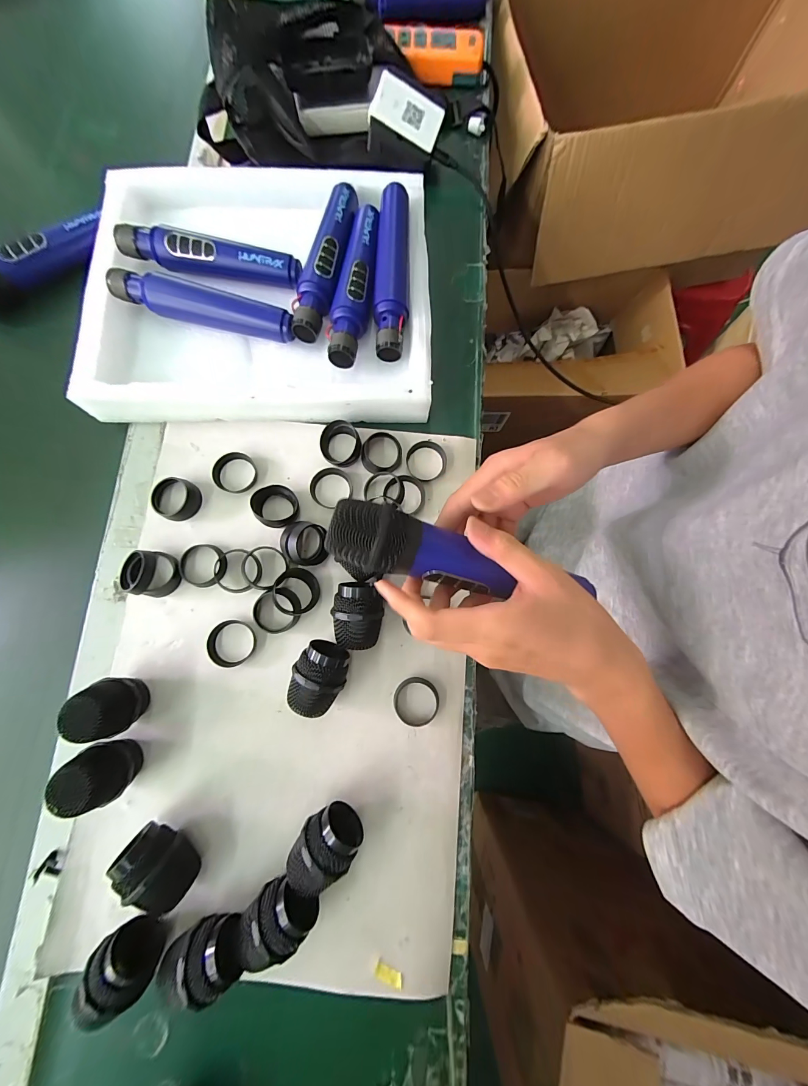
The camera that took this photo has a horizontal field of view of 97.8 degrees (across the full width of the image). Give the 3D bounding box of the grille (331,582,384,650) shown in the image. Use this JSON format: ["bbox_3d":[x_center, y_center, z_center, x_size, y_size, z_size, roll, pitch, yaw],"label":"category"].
[{"bbox_3d":[-0.042,0.069,0.334,0.044,0.046,0.058,-1,79,0],"label":"grille"}]

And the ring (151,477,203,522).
[{"bbox_3d":[-0.235,-0.045,0.364,0.041,0.018,0.043,0,79,0],"label":"ring"}]

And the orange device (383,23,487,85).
[{"bbox_3d":[0.042,-0.651,0.468,0.125,0.034,0.047,-1,80,-2],"label":"orange device"}]

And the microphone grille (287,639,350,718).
[{"bbox_3d":[-0.078,0.124,0.323,0.045,0.047,0.063,29,80,6],"label":"microphone grille"}]

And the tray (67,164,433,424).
[{"bbox_3d":[-0.155,-0.274,0.392,0.356,0.060,0.284,-2,79,0],"label":"tray"}]

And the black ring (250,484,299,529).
[{"bbox_3d":[-0.131,-0.037,0.362,0.041,0.023,0.046,-29,80,-6],"label":"black ring"}]

